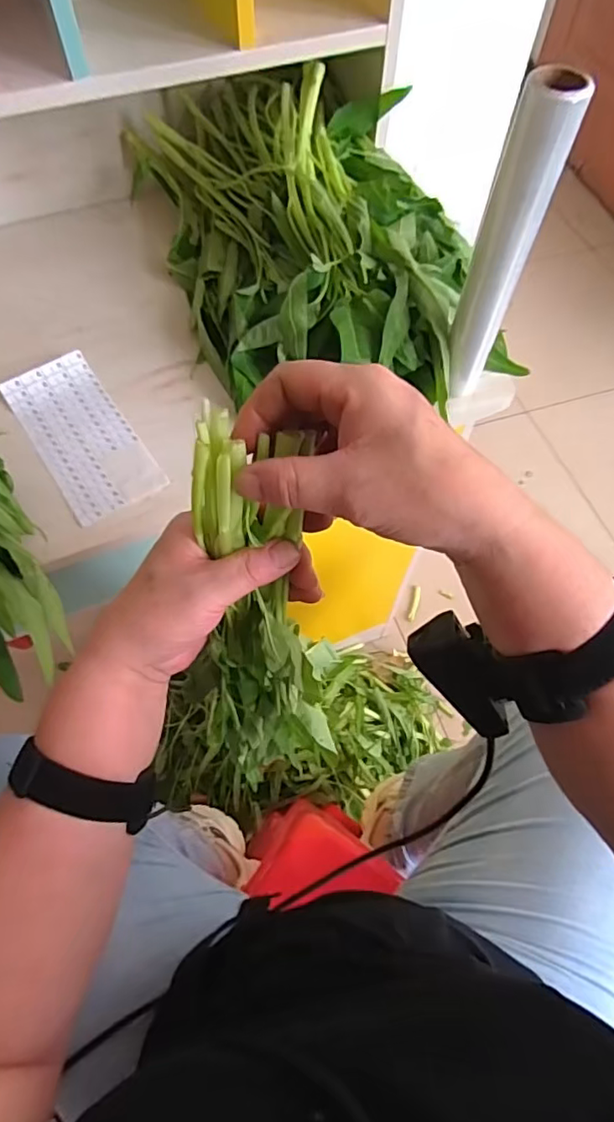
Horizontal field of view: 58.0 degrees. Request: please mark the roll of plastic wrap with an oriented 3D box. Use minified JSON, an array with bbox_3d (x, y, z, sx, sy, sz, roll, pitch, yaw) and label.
[{"bbox_3d":[0.154,-0.239,0.449,0.034,0.247,0.035,1,63,-1],"label":"roll of plastic wrap"}]

